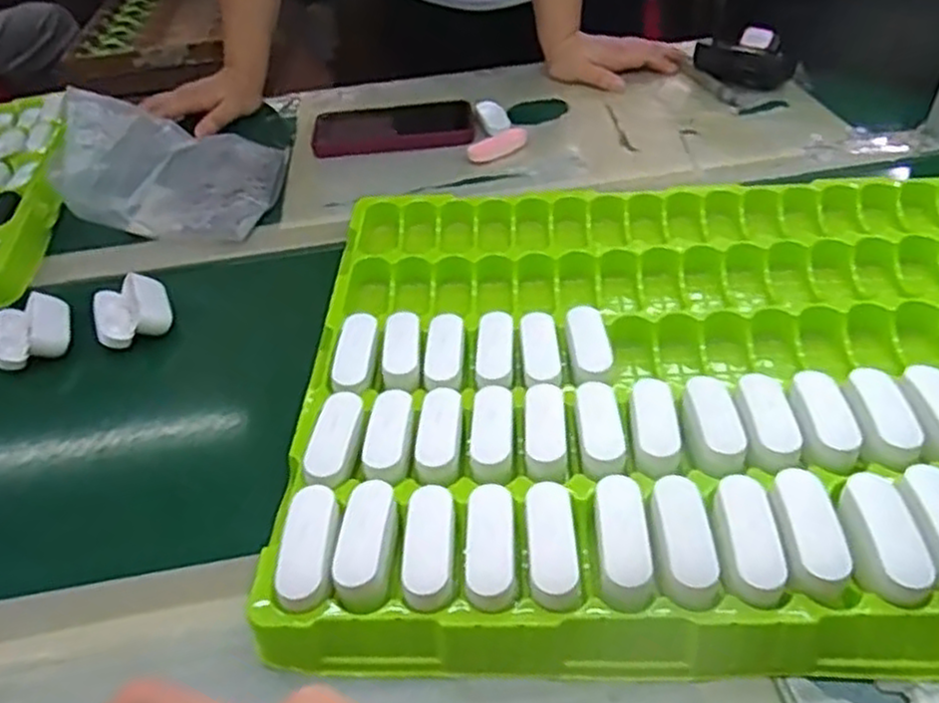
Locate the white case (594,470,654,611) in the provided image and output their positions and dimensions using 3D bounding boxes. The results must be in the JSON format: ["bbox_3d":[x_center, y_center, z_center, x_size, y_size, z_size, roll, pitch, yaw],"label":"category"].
[{"bbox_3d":[0.074,0.092,0.363,0.025,0.021,0.066,-1,42,3],"label":"white case"}]

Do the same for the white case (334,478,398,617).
[{"bbox_3d":[-0.050,0.093,0.370,0.026,0.020,0.071,2,43,7],"label":"white case"}]

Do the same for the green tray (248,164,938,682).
[{"bbox_3d":[0.184,-0.010,0.472,0.581,0.038,0.418,-1,42,3],"label":"green tray"}]

